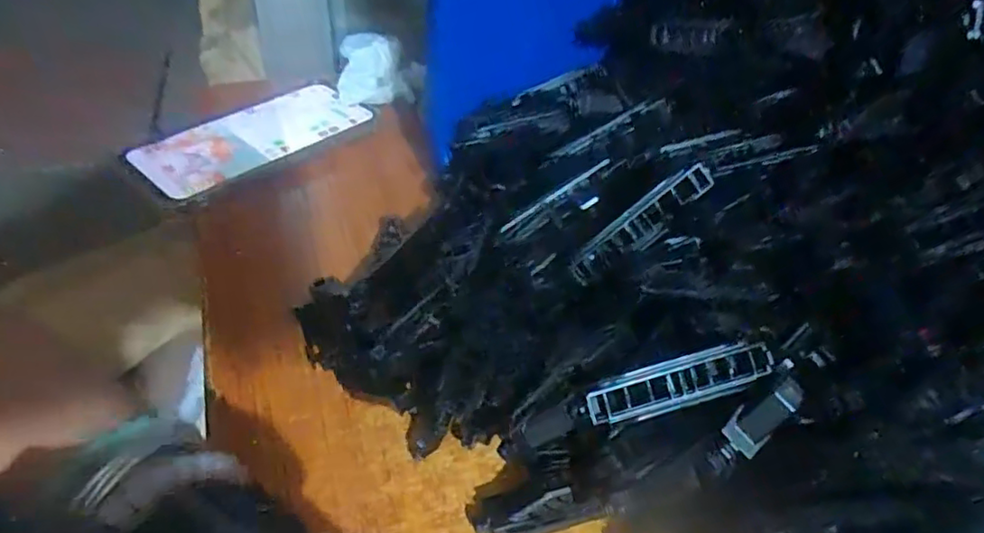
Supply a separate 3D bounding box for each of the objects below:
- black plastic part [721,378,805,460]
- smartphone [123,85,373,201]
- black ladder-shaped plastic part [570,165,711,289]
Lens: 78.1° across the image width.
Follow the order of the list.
[{"bbox_3d":[0.106,0.057,0.235,0.034,0.004,0.016,-44,86,5],"label":"black plastic part"},{"bbox_3d":[-0.168,-0.093,0.430,0.072,0.008,0.157,34,51,26],"label":"smartphone"},{"bbox_3d":[0.068,-0.019,0.278,0.074,0.012,0.014,-41,50,8],"label":"black ladder-shaped plastic part"}]

